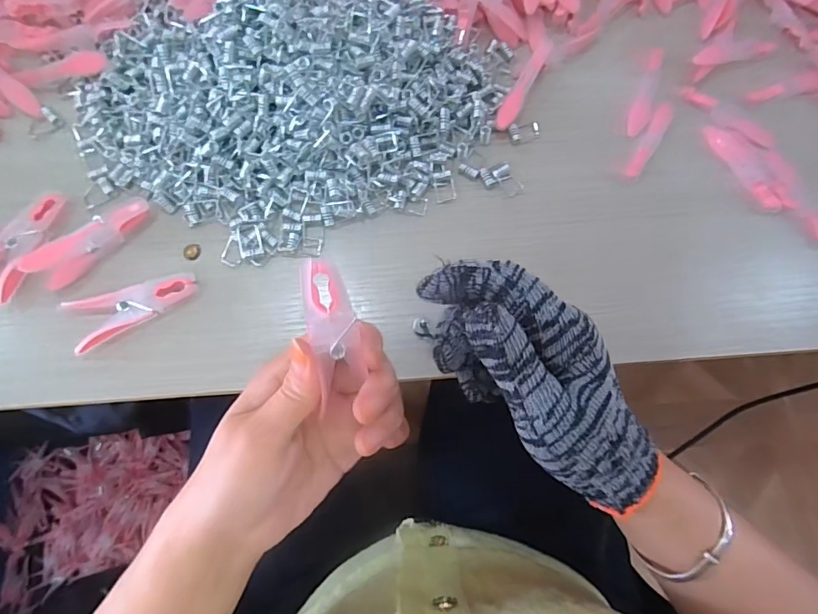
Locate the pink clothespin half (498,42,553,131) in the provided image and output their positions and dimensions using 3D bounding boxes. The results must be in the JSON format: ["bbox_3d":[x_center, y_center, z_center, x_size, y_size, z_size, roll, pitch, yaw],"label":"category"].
[{"bbox_3d":[0.084,-0.161,0.347,0.012,0.008,0.075,28,76,4],"label":"pink clothespin half"}]

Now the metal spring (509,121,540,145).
[{"bbox_3d":[0.085,-0.127,0.344,0.022,0.004,0.014,-9,76,-5],"label":"metal spring"}]

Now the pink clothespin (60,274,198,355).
[{"bbox_3d":[-0.176,-0.001,0.306,0.077,0.018,0.031,-24,78,-9],"label":"pink clothespin"}]

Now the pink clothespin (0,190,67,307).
[{"bbox_3d":[-0.252,-0.042,0.306,0.036,0.009,0.077,32,76,5],"label":"pink clothespin"}]

